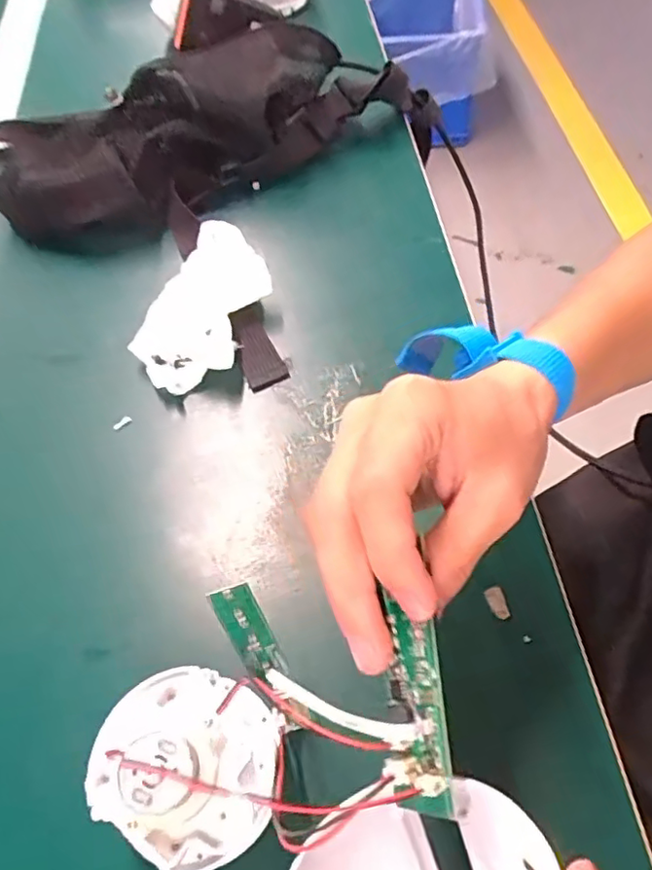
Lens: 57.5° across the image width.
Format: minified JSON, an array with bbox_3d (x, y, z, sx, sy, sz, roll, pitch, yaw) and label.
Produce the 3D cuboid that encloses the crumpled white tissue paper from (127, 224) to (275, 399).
[{"bbox_3d":[-0.076,-0.085,0.384,0.061,0.029,0.125,18,63,15],"label":"crumpled white tissue paper"}]

